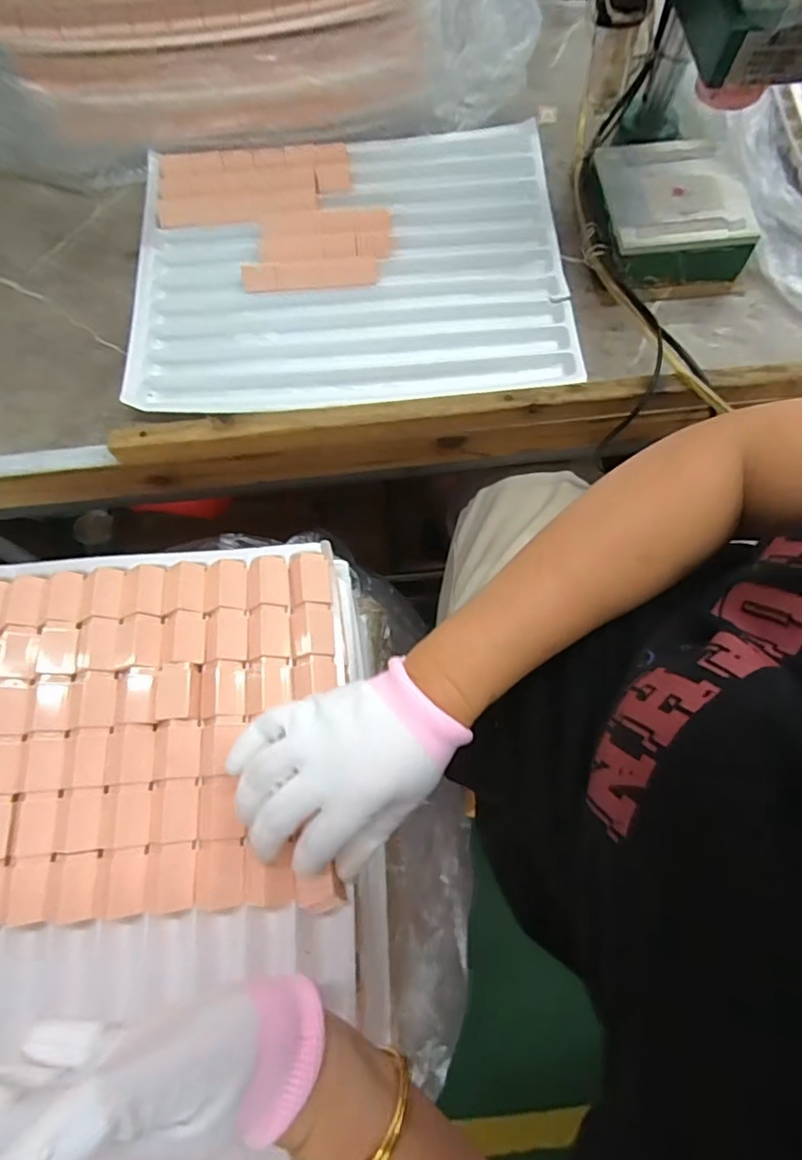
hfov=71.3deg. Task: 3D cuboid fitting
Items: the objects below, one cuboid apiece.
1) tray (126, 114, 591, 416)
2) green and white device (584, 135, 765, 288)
[{"bbox_3d":[-0.050,-0.299,0.526,0.391,0.015,0.298,-5,72,-1],"label":"tray"},{"bbox_3d":[0.240,-0.337,0.515,0.129,0.048,0.128,-7,72,-1],"label":"green and white device"}]

